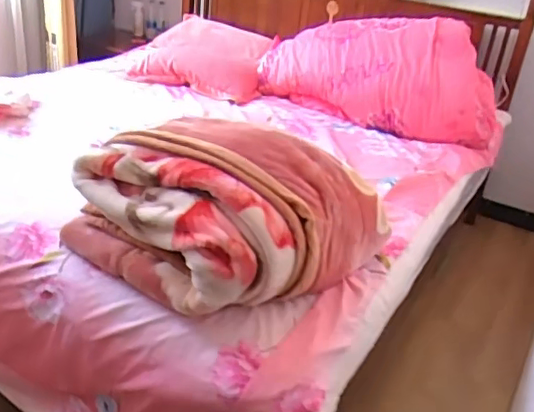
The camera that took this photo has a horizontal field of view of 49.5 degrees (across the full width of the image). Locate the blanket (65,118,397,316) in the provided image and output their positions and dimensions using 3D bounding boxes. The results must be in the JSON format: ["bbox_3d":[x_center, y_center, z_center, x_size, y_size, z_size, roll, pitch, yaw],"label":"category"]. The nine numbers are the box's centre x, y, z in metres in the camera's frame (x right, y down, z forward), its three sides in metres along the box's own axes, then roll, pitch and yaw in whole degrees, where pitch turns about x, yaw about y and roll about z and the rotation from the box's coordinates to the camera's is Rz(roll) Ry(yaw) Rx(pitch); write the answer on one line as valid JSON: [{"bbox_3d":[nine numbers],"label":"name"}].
[{"bbox_3d":[-0.078,-0.014,1.296,0.524,0.265,0.522,26,33,33],"label":"blanket"}]

